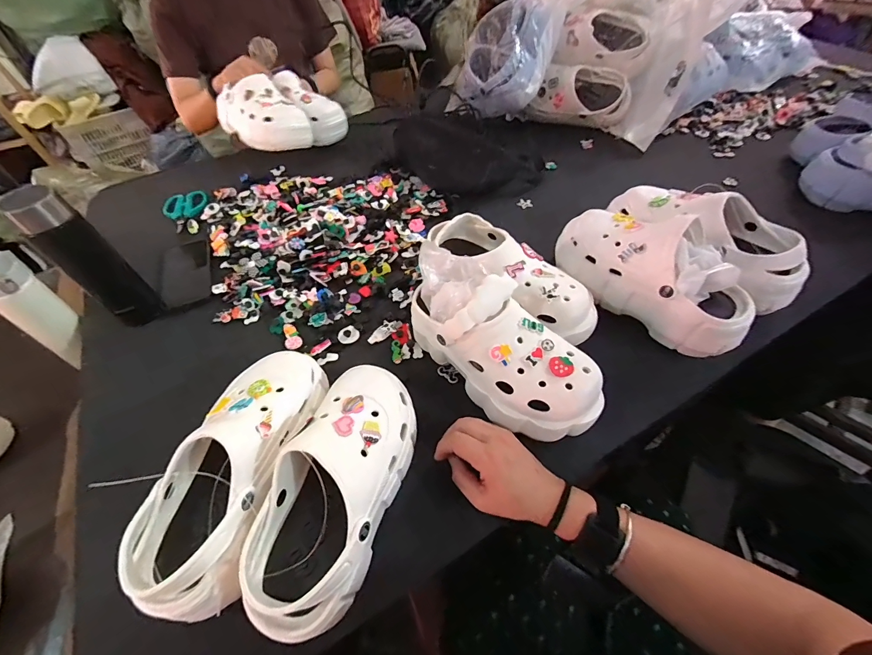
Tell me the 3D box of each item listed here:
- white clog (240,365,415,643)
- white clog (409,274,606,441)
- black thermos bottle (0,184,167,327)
[{"bbox_3d":[-0.093,0.155,0.370,0.102,0.101,0.248,13,55,13],"label":"white clog"},{"bbox_3d":[0.077,0.024,0.444,0.110,0.121,0.253,-35,59,-21],"label":"white clog"},{"bbox_3d":[-0.461,-0.081,0.505,0.051,0.209,0.063,28,60,22],"label":"black thermos bottle"}]

